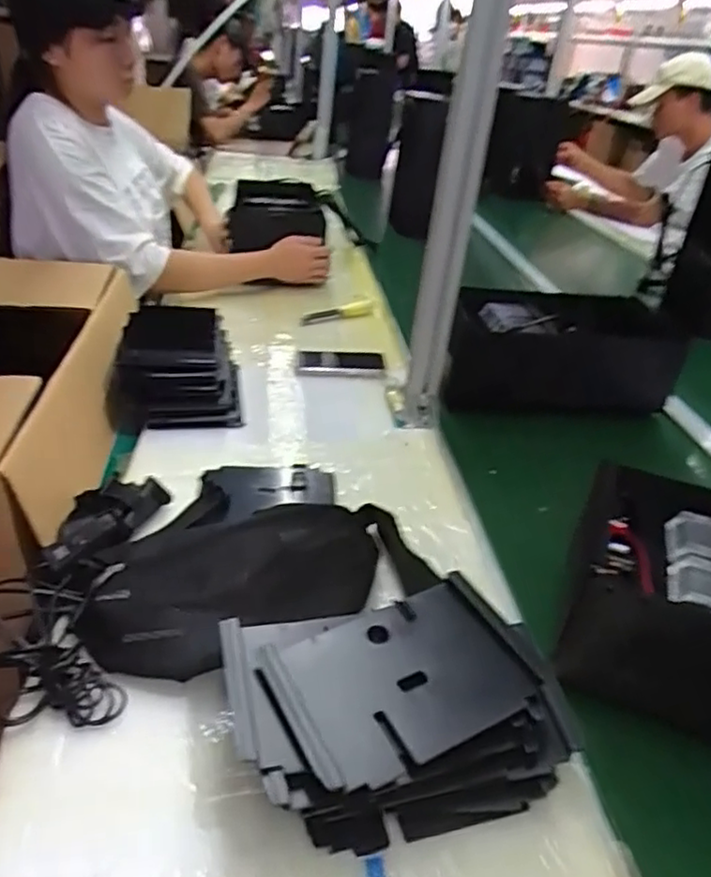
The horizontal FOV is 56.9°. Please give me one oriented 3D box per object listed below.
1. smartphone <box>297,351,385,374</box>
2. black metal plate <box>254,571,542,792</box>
[{"bbox_3d":[-0.024,-0.124,1.069,0.136,0.015,0.070,0,32,-8],"label":"smartphone"},{"bbox_3d":[0.034,0.172,0.480,0.177,0.018,0.123,-12,36,-25],"label":"black metal plate"}]

